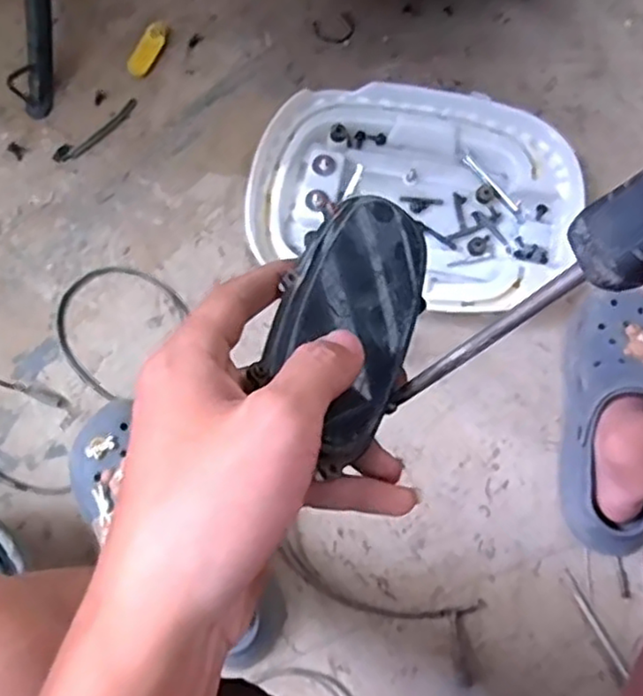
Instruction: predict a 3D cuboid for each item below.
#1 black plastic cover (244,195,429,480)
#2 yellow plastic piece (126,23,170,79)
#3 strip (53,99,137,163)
[{"bbox_3d":[0.013,-0.016,0.272,0.053,0.011,0.110,31,59,-14],"label":"black plastic cover"},{"bbox_3d":[-0.212,-0.366,0.834,0.033,0.014,0.072,23,74,6],"label":"yellow plastic piece"},{"bbox_3d":[-0.266,-0.257,0.814,0.118,0.004,0.021,-39,78,-12],"label":"strip"}]

